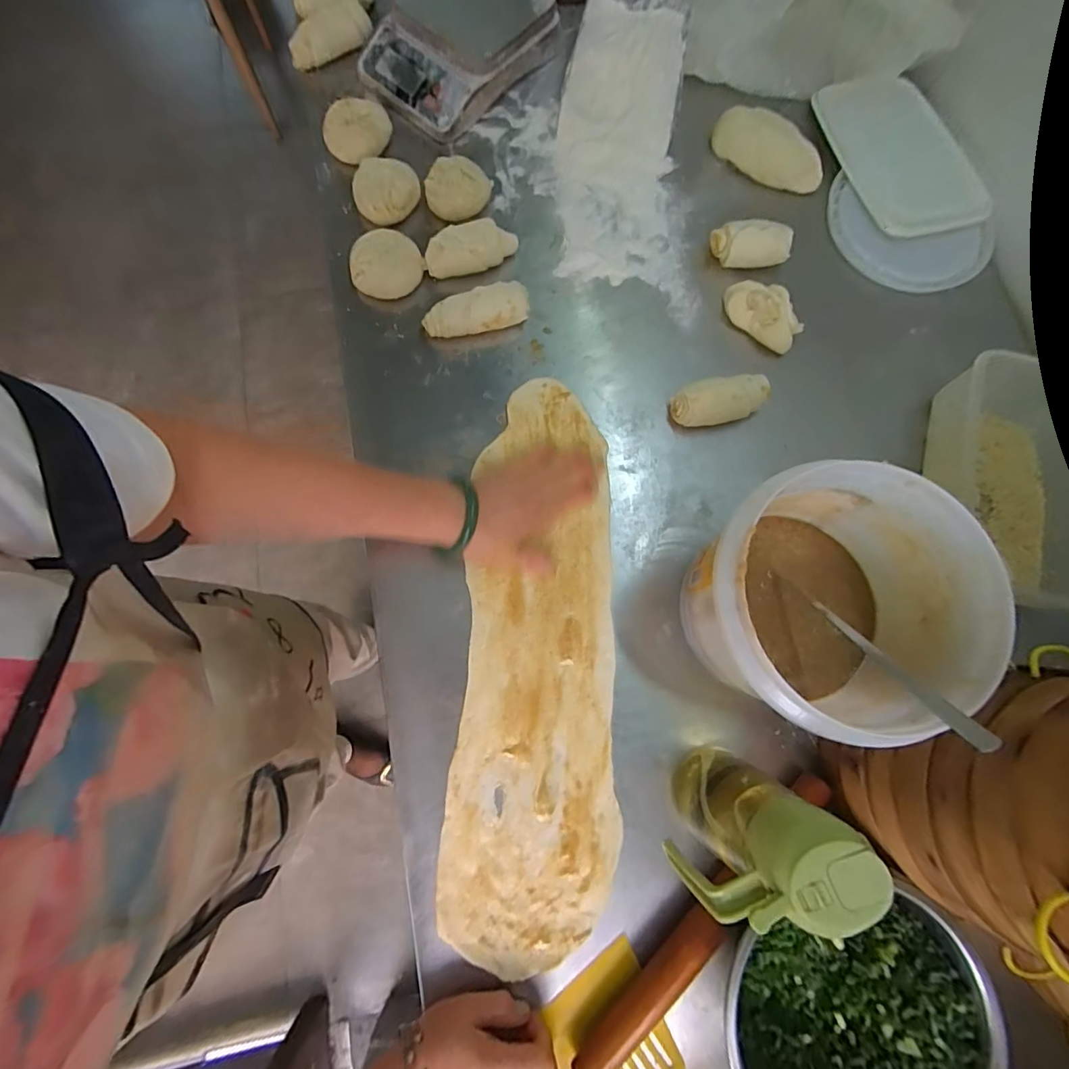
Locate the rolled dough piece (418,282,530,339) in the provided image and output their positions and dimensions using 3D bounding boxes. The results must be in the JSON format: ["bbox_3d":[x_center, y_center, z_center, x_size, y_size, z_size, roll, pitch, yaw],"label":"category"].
[{"bbox_3d":[-0.061,-0.234,0.523,0.108,0.031,0.039,-15,78,-4],"label":"rolled dough piece"}]

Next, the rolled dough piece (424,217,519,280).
[{"bbox_3d":[-0.068,-0.310,0.540,0.098,0.035,0.041,-11,78,-4],"label":"rolled dough piece"}]

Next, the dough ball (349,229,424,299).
[{"bbox_3d":[-0.159,-0.291,0.535,0.074,0.033,0.066,-13,78,-4],"label":"dough ball"}]

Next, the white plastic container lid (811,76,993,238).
[{"bbox_3d":[0.446,-0.469,0.610,0.152,0.009,0.236,-17,79,-5],"label":"white plastic container lid"}]

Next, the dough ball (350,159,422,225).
[{"bbox_3d":[-0.165,-0.383,0.558,0.070,0.035,0.066,0,78,-1],"label":"dough ball"}]

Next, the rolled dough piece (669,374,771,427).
[{"bbox_3d":[0.189,-0.137,0.508,0.096,0.038,0.046,-13,78,-4],"label":"rolled dough piece"}]

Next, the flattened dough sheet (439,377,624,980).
[{"bbox_3d":[0.007,0.101,0.463,0.141,0.011,0.507,4,78,0],"label":"flattened dough sheet"}]

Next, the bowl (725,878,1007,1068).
[{"bbox_3d":[0.235,0.363,0.382,0.194,0.064,0.177,-13,78,-4],"label":"bowl"}]

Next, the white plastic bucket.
[{"bbox_3d":[0.225,0.053,0.406,0.185,0.154,0.183,0,78,-1],"label":"white plastic bucket"}]

